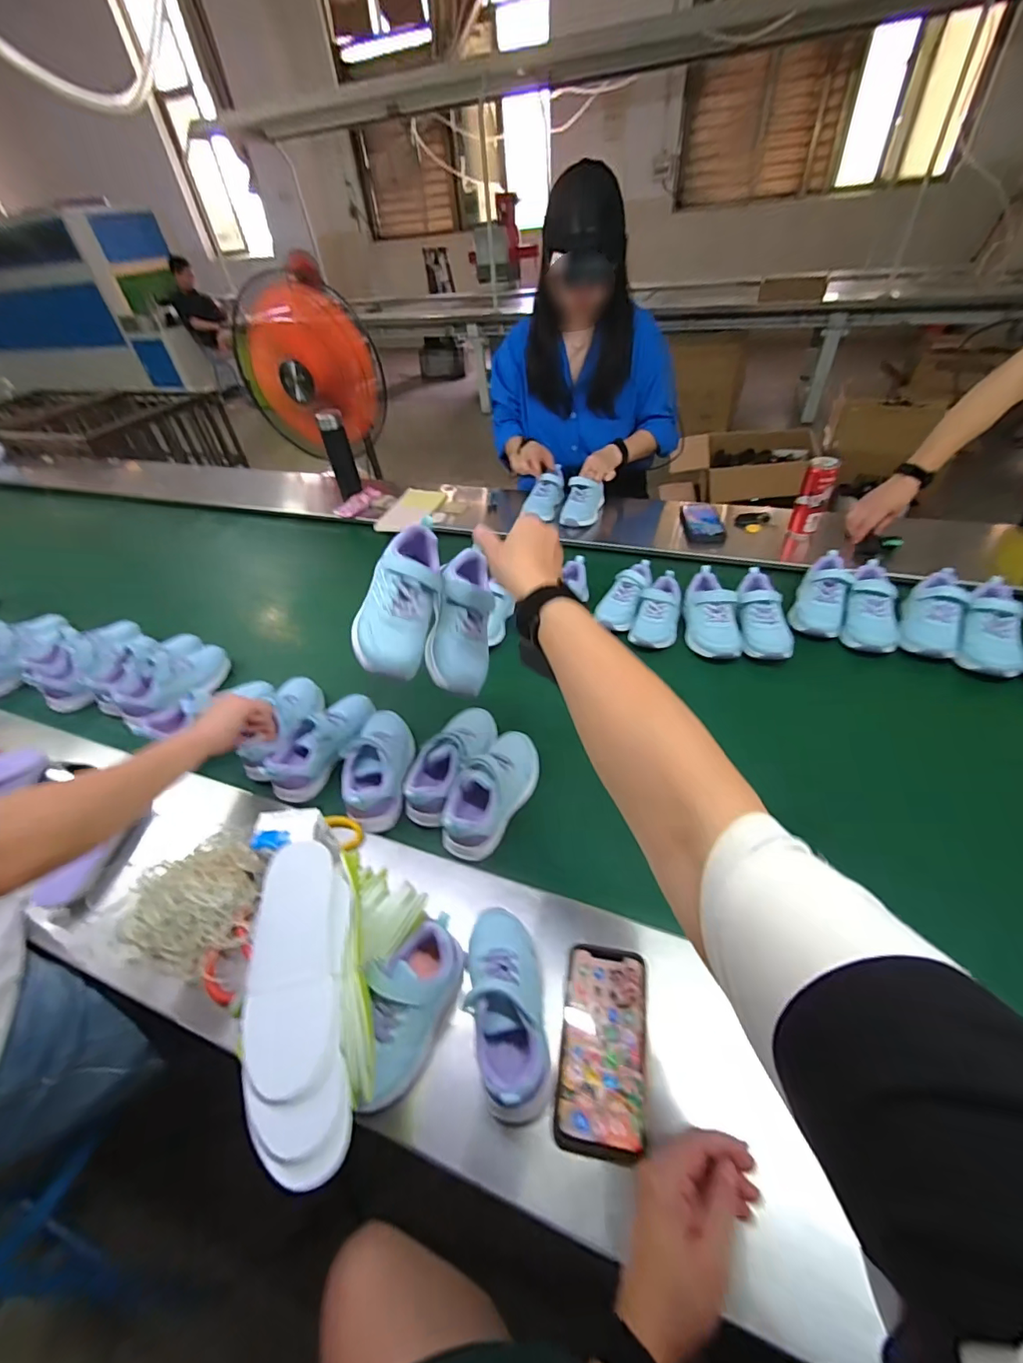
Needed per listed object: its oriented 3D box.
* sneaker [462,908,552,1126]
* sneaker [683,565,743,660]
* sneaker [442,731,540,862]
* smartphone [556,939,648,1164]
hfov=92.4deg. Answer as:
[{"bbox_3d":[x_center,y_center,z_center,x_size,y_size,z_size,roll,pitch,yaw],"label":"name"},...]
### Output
[{"bbox_3d":[-0.004,0.291,0.447,0.065,0.064,0.166,-8,43,-1],"label":"sneaker"},{"bbox_3d":[0.353,-0.128,0.875,0.077,0.063,0.191,-4,60,4],"label":"sneaker"},{"bbox_3d":[-0.023,0.132,0.645,0.076,0.077,0.187,17,48,24],"label":"sneaker"},{"bbox_3d":[0.084,0.326,0.446,0.075,0.010,0.153,3,44,11],"label":"smartphone"}]

